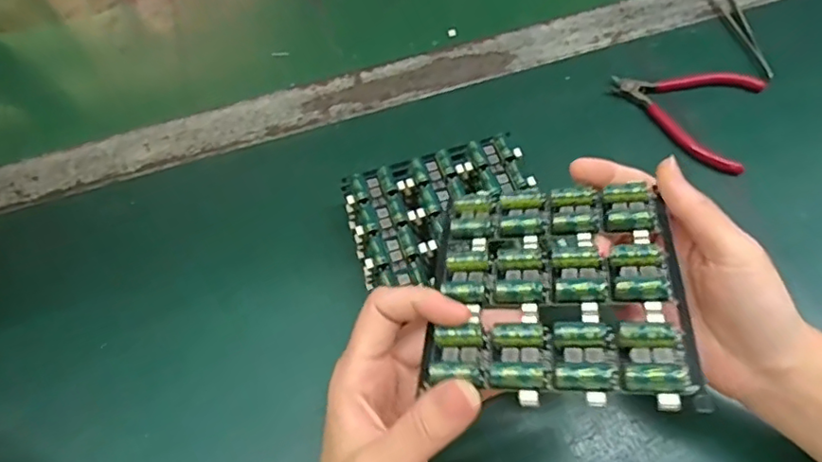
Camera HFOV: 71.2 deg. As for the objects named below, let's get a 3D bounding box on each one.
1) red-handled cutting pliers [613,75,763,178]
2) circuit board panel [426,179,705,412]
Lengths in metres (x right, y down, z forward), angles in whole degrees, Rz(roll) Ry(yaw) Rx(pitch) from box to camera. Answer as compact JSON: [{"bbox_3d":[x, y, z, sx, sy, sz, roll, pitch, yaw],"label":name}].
[{"bbox_3d":[0.212,-0.097,0.448,0.106,0.006,0.092,19,64,14],"label":"red-handled cutting pliers"},{"bbox_3d":[0.065,0.022,0.258,0.104,0.011,0.115,-1,45,16],"label":"circuit board panel"}]

